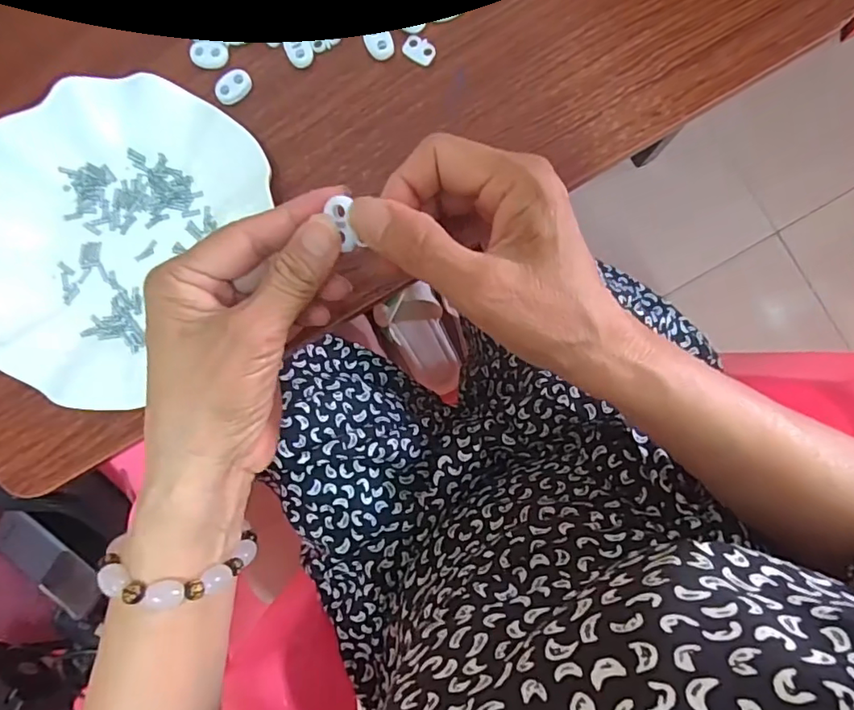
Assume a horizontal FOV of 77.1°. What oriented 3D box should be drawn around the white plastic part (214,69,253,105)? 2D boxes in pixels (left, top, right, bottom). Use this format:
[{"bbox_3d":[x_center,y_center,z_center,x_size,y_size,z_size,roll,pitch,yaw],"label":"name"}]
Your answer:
[{"bbox_3d":[-0.117,-0.162,0.323,0.017,0.005,0.023,45,93,4],"label":"white plastic part"}]

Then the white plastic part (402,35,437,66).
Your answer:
[{"bbox_3d":[-0.005,-0.181,0.317,0.020,0.004,0.014,27,92,5],"label":"white plastic part"}]

